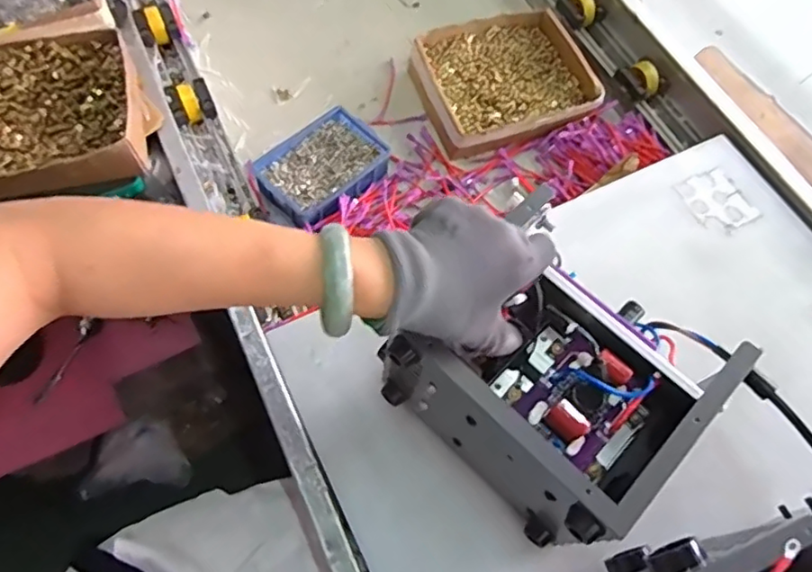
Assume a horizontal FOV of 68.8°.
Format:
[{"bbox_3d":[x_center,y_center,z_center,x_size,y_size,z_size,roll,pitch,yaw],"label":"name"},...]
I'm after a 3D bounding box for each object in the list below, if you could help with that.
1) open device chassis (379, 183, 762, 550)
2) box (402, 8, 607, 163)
[{"bbox_3d":[0.109,0.079,0.488,0.202,0.156,0.170,40,70,14],"label":"open device chassis"},{"bbox_3d":[0.133,-0.283,0.812,0.226,0.045,0.203,-15,66,-11],"label":"box"}]

